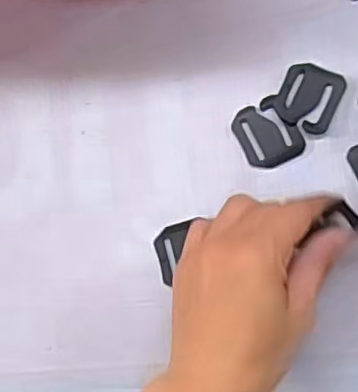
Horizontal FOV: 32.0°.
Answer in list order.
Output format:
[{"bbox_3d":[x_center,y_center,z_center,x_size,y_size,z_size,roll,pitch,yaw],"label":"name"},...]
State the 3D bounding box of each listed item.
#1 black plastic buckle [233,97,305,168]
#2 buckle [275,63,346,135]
[{"bbox_3d":[0.052,-0.037,0.370,0.035,0.005,0.038,-26,87,6],"label":"black plastic buckle"},{"bbox_3d":[0.077,-0.059,0.367,0.035,0.006,0.038,22,92,6],"label":"buckle"}]

